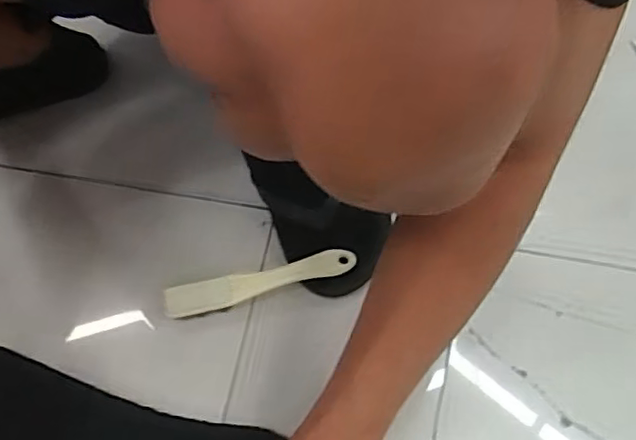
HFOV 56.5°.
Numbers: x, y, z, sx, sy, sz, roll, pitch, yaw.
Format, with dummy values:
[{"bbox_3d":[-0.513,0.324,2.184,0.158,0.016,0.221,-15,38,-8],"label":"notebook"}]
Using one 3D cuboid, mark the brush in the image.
[{"bbox_3d":[-0.050,0.056,0.516,0.161,0.032,0.027,-14,62,-7],"label":"brush"}]

